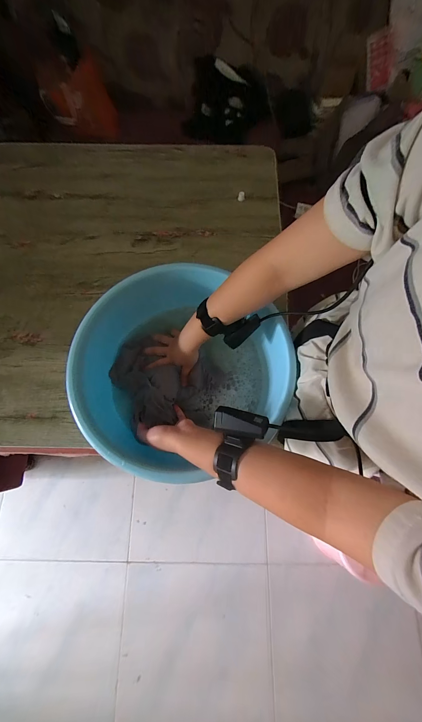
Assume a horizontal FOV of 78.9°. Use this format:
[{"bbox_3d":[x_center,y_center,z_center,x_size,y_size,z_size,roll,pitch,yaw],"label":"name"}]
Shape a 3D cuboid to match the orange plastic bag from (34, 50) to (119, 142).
[{"bbox_3d":[-0.617,-1.202,1.207,0.302,0.343,0.114,-13,73,-4],"label":"orange plastic bag"}]

